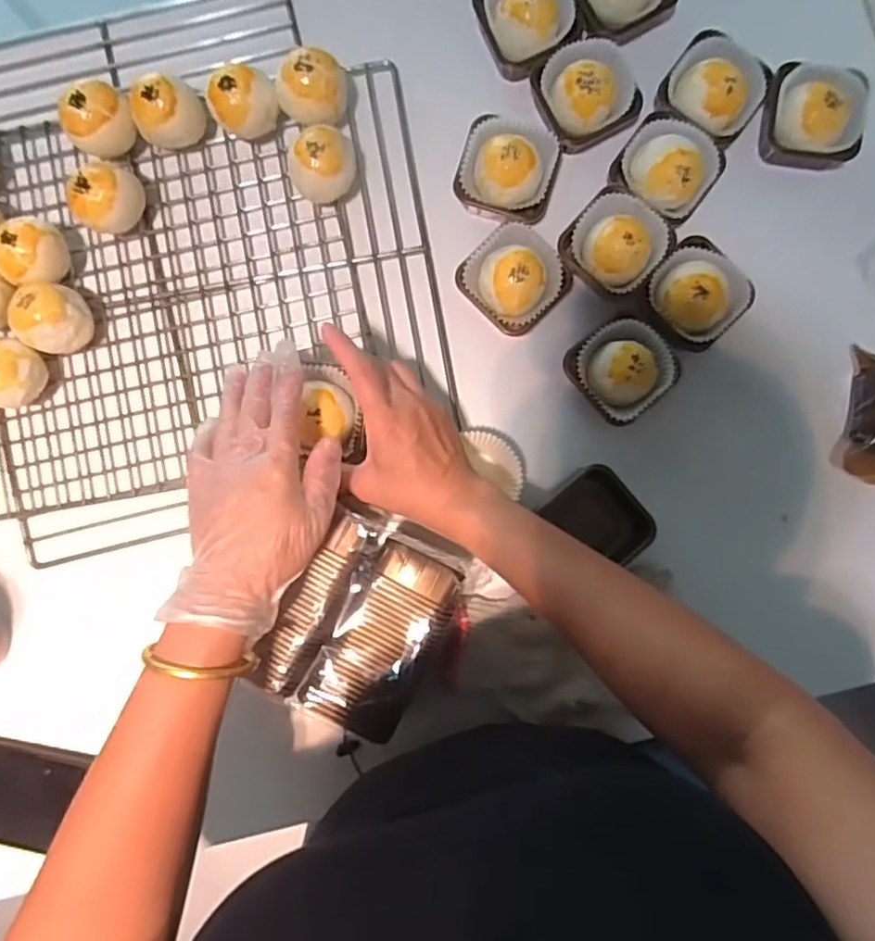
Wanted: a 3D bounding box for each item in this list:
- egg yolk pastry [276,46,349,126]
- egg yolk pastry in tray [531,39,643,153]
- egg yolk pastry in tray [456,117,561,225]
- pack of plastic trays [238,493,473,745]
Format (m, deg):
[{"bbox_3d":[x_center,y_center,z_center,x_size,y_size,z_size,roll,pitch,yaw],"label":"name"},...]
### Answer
[{"bbox_3d":[-0.095,-0.293,0.483,0.044,0.035,0.048,32,90,2],"label":"egg yolk pastry"},{"bbox_3d":[0.116,-0.300,0.495,0.073,0.033,0.071,-24,88,1],"label":"egg yolk pastry in tray"},{"bbox_3d":[0.056,-0.240,0.498,0.078,0.040,0.071,13,89,2],"label":"egg yolk pastry in tray"},{"bbox_3d":[-0.055,0.108,0.480,0.116,0.081,0.144,26,89,2],"label":"pack of plastic trays"}]

